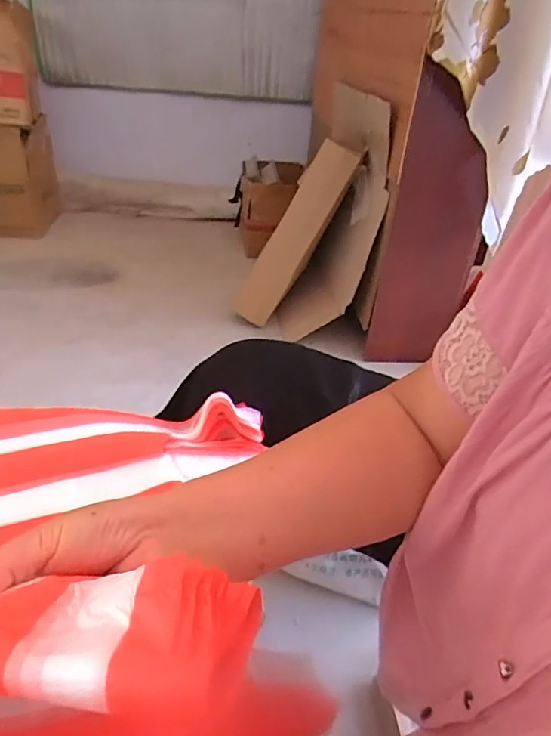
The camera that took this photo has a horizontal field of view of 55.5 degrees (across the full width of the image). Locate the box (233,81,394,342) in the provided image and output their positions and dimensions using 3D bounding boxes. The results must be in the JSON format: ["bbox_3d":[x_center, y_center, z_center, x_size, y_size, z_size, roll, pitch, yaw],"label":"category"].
[{"bbox_3d":[0.093,-0.398,1.460,0.358,0.608,0.275,3,33,-3],"label":"box"}]

